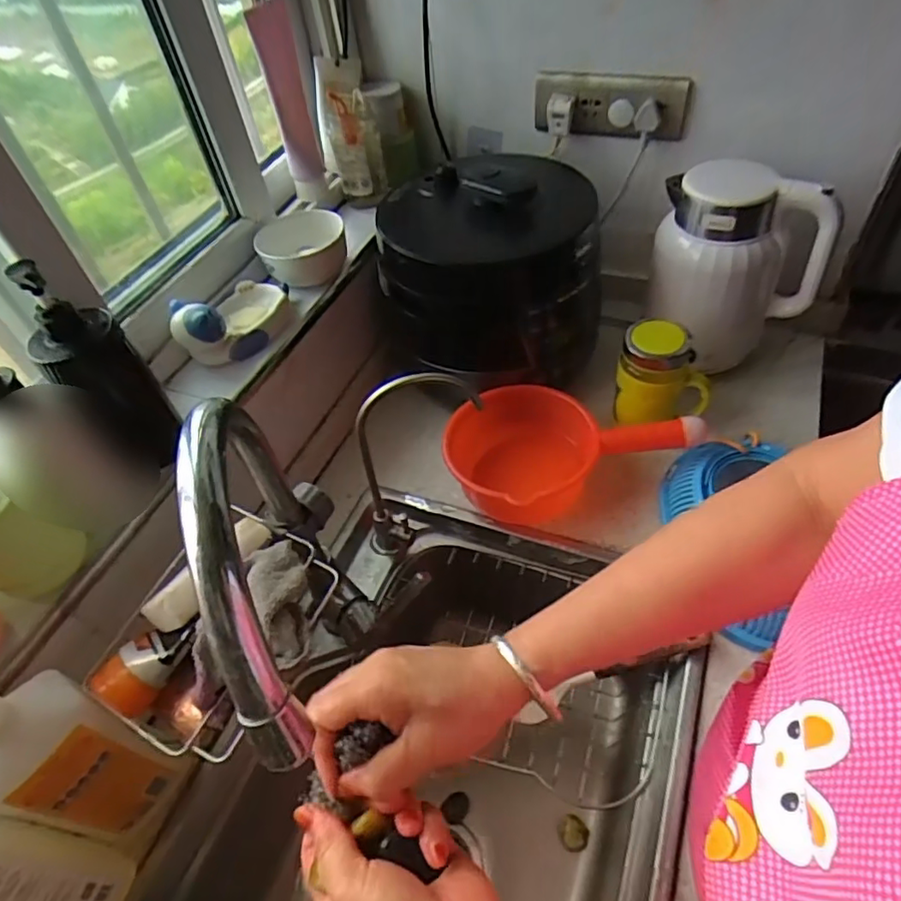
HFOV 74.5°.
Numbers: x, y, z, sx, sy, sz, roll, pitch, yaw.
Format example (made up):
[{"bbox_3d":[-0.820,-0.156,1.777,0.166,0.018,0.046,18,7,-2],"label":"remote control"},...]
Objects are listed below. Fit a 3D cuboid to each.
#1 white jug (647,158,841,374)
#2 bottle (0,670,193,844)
[{"bbox_3d":[0.352,-0.234,0.767,0.189,0.230,0.129,-13,50,-5],"label":"white jug"},{"bbox_3d":[-0.293,0.237,0.453,0.054,0.257,0.088,22,56,23],"label":"bottle"}]

